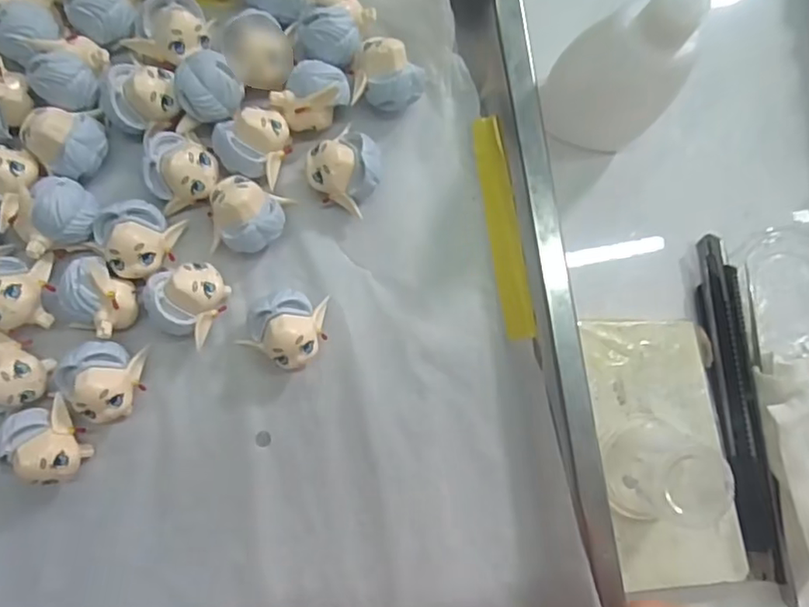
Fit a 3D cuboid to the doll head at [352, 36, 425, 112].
[{"bbox_3d":[-0.006,-0.087,0.228,0.027,0.021,0.025,3,85,-3],"label":"doll head"}]

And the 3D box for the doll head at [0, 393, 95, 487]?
[{"bbox_3d":[-0.126,0.050,0.205,0.019,0.024,0.028,-17,86,-5],"label":"doll head"}]

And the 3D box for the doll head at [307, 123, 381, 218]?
[{"bbox_3d":[-0.022,-0.053,0.224,0.026,0.022,0.030,21,84,-1],"label":"doll head"}]

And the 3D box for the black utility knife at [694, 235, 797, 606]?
[{"bbox_3d":[0.135,0.045,0.233,0.018,0.013,0.142,-8,86,-4],"label":"black utility knife"}]

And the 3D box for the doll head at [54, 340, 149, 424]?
[{"bbox_3d":[-0.108,0.028,0.208,0.024,0.021,0.028,2,85,-3],"label":"doll head"}]

